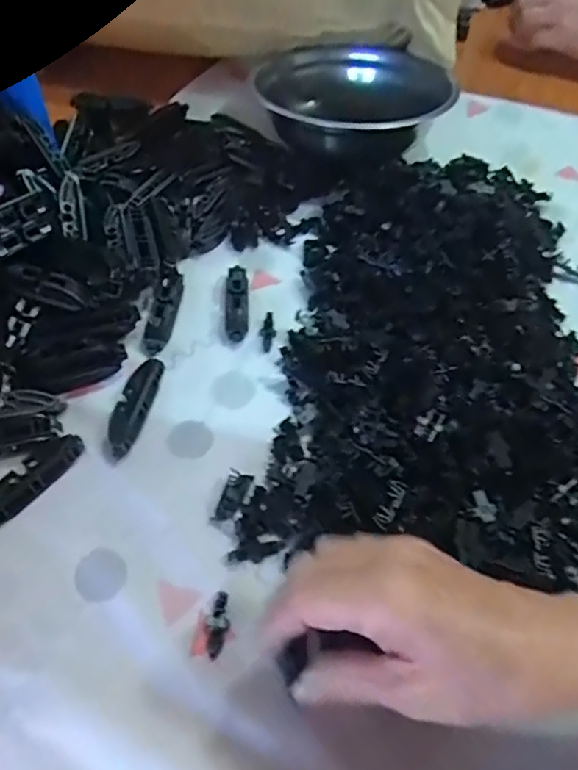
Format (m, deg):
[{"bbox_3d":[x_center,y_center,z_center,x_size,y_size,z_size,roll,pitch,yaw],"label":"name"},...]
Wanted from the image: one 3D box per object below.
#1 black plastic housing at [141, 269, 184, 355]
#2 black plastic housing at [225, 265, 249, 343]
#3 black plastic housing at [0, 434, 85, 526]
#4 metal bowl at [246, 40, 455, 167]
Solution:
[{"bbox_3d":[-0.101,-0.062,0.466,0.021,0.018,0.078,8,56,1],"label":"black plastic housing"},{"bbox_3d":[-0.043,-0.072,0.477,0.018,0.017,0.077,1,57,-4],"label":"black plastic housing"},{"bbox_3d":[-0.172,0.063,0.378,0.023,0.009,0.081,35,61,17],"label":"black plastic housing"},{"bbox_3d":[0.067,-0.285,0.585,0.182,0.056,0.155,-27,63,-20],"label":"metal bowl"}]

